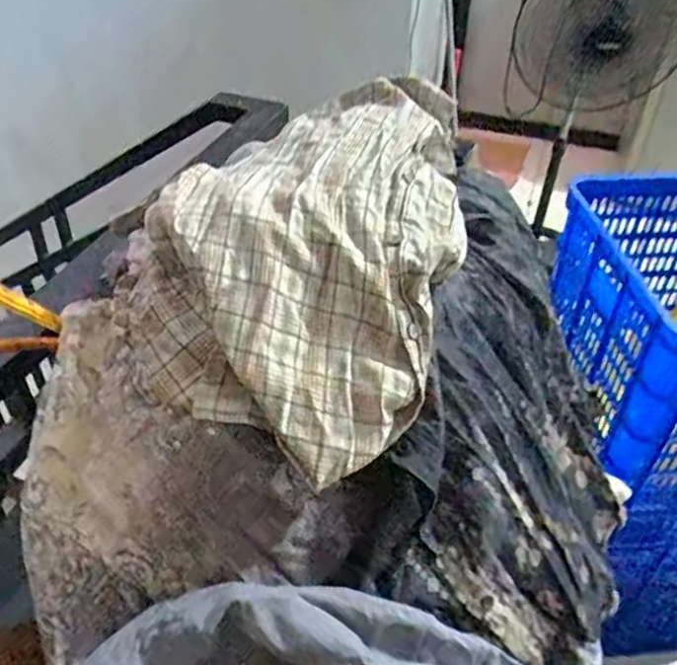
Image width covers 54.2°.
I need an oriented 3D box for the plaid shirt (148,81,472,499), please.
[{"bbox_3d":[-0.012,-0.094,0.627,0.240,0.131,0.424,11,42,10],"label":"plaid shirt"}]

